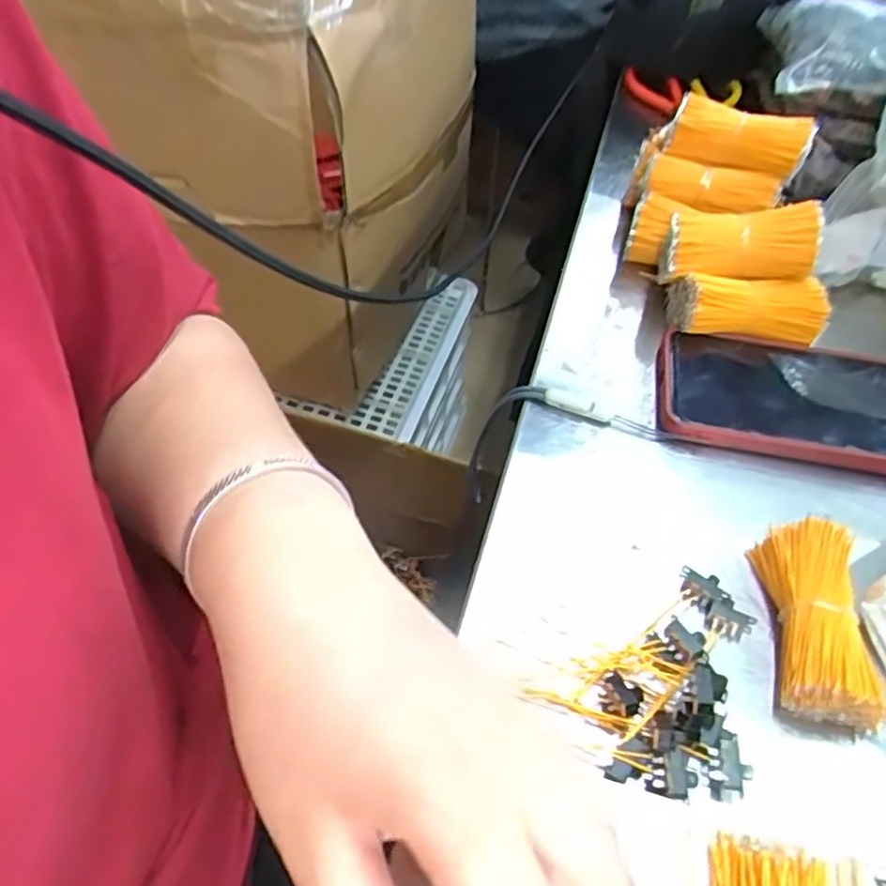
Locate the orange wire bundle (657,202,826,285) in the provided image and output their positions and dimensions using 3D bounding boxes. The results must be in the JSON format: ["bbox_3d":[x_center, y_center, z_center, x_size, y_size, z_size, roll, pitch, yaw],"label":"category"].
[{"bbox_3d":[0.172,-0.115,0.405,0.085,0.028,0.039,-3,51,10],"label":"orange wire bundle"}]

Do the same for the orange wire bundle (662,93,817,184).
[{"bbox_3d":[0.188,-0.194,0.445,0.083,0.031,0.031,23,54,14],"label":"orange wire bundle"}]

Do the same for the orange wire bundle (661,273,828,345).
[{"bbox_3d":[0.180,-0.080,0.405,0.086,0.028,0.032,6,52,1],"label":"orange wire bundle"}]

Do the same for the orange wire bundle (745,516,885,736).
[{"bbox_3d":[0.156,0.072,0.290,0.034,0.026,0.081,6,52,1],"label":"orange wire bundle"}]

